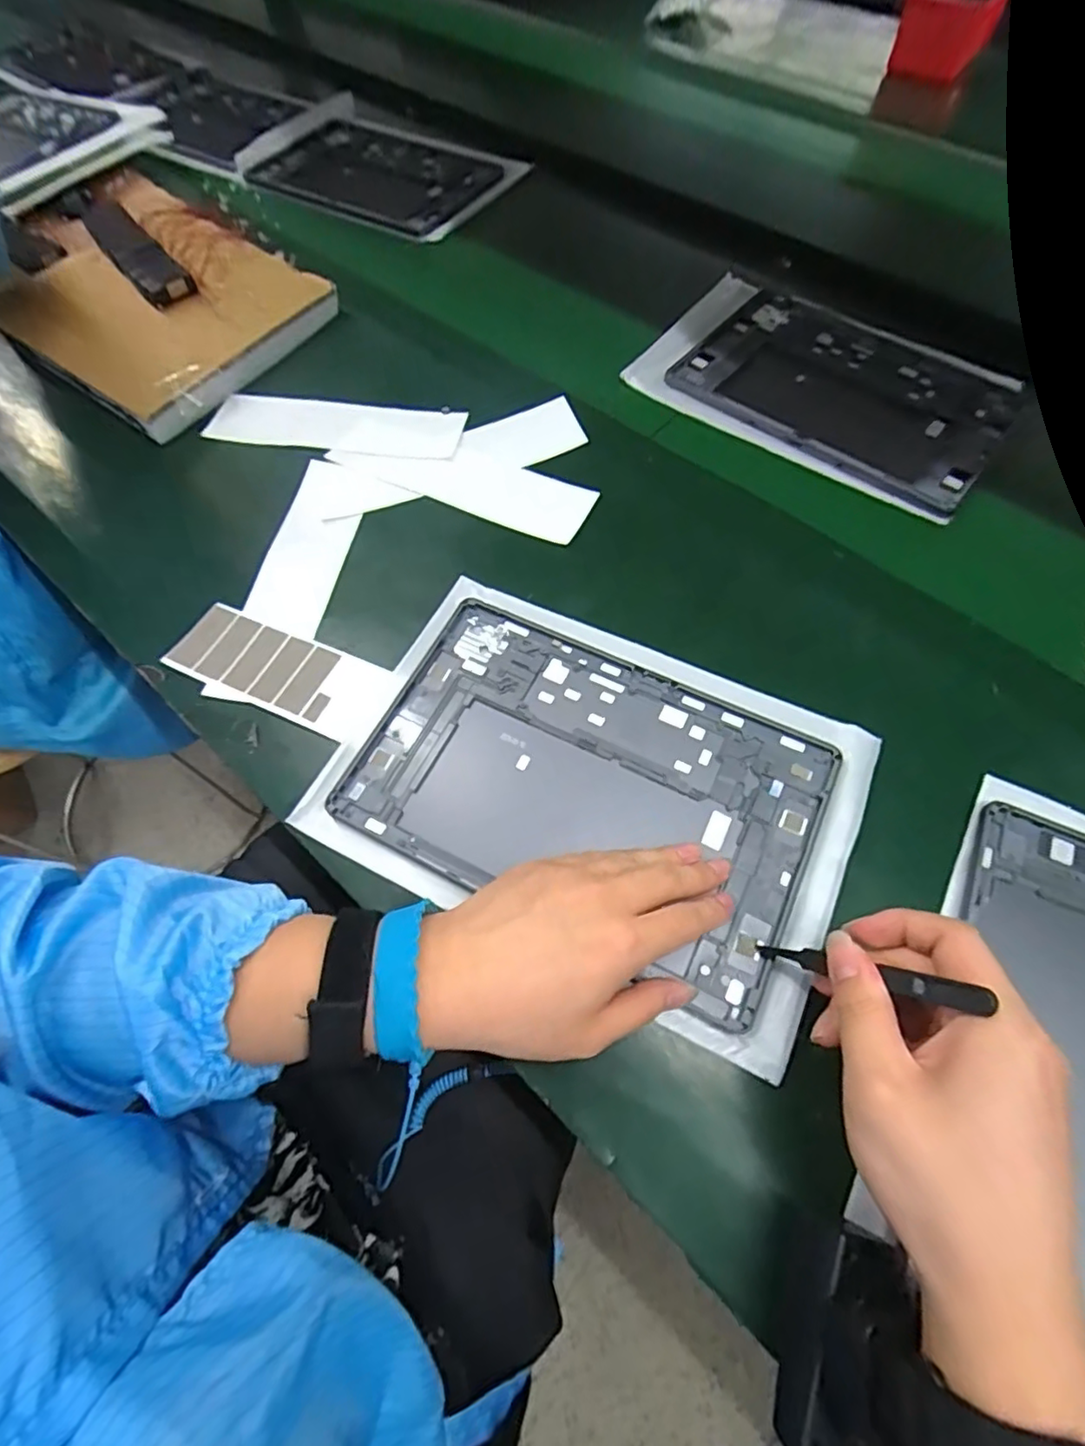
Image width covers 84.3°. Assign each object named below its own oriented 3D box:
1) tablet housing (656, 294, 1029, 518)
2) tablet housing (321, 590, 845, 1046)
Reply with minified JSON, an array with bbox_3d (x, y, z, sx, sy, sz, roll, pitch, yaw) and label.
[{"bbox_3d":[0.252,-0.281,0.498,0.243,0.014,0.182,33,69,17],"label":"tablet housing"},{"bbox_3d":[0.025,0.033,0.350,0.254,0.010,0.168,25,67,14],"label":"tablet housing"}]

